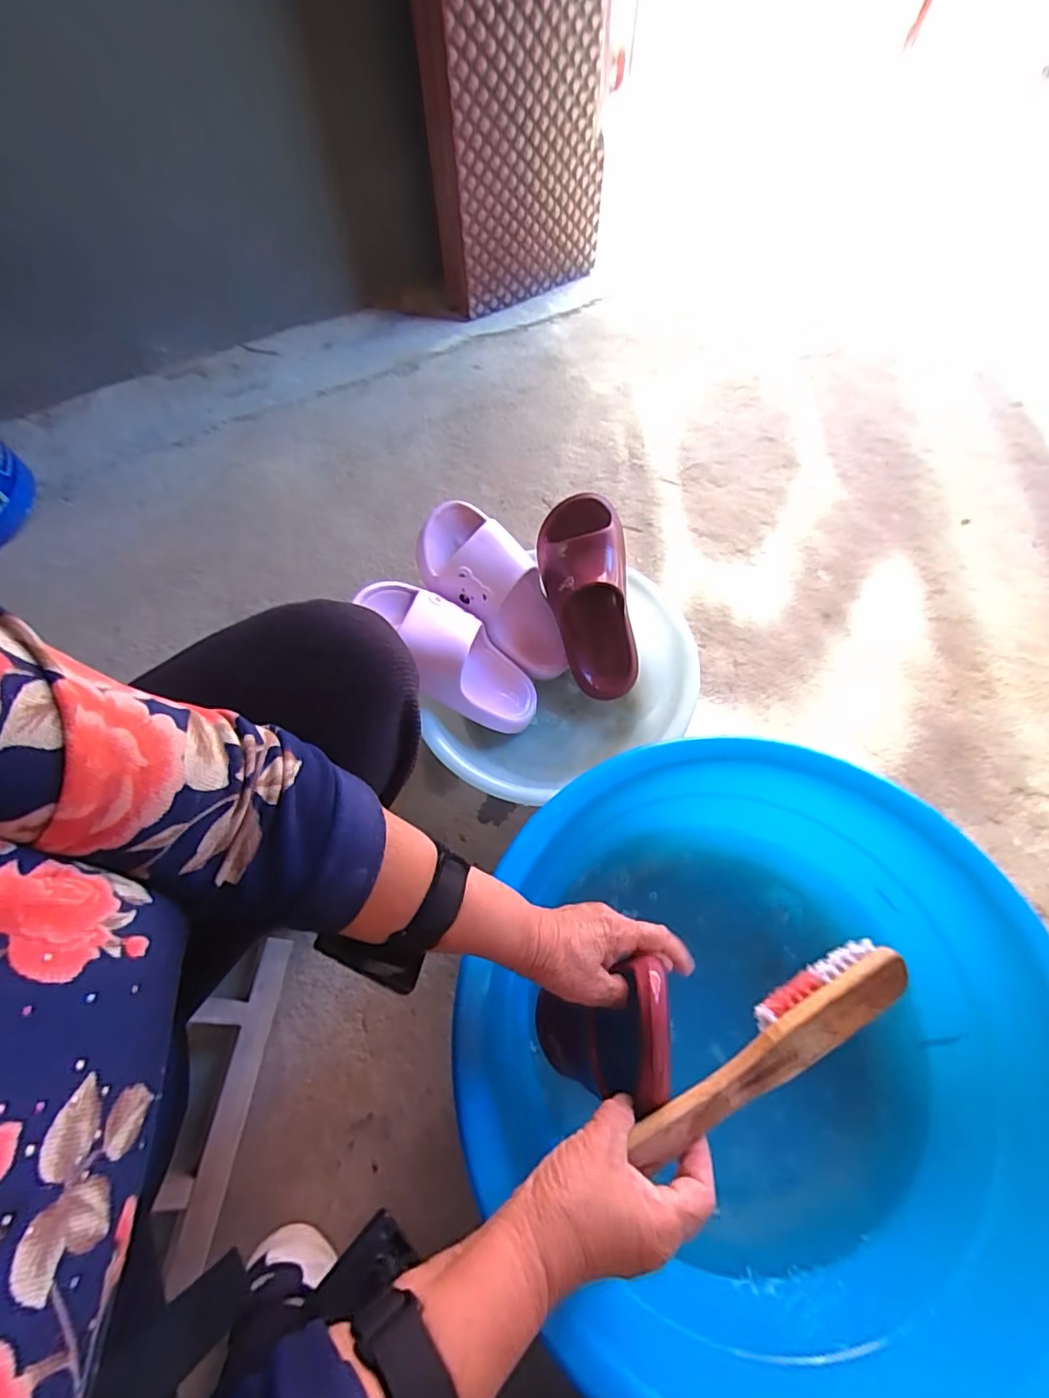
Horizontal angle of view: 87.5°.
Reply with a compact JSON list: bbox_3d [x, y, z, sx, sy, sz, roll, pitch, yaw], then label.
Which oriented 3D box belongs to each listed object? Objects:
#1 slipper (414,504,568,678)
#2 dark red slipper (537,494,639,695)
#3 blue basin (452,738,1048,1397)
[{"bbox_3d":[-0.029,-0.128,0.659,0.103,0.105,0.233,-47,110,-21],"label":"slipper"},{"bbox_3d":[0.087,-0.116,0.656,0.100,0.106,0.248,-14,105,-7],"label":"dark red slipper"},{"bbox_3d":[0.183,0.274,0.472,0.437,0.176,0.438,0,62,0],"label":"blue basin"}]

